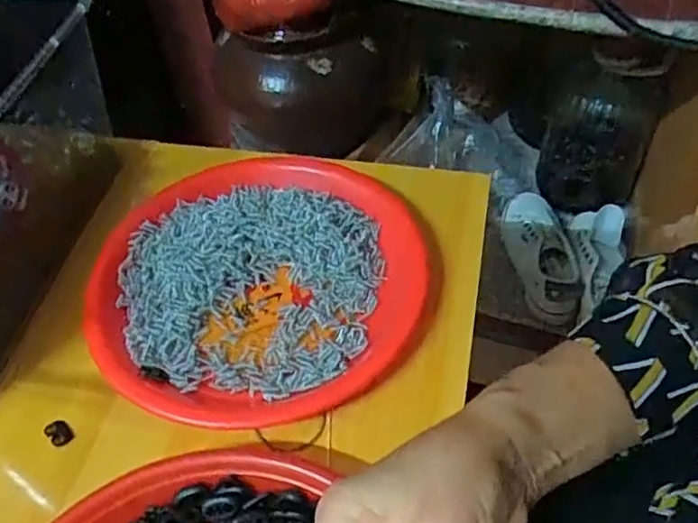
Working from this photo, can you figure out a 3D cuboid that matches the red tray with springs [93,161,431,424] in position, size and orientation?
[{"bbox_3d":[-0.061,0.011,0.441,0.218,0.026,0.212,-6,50,0],"label":"red tray with springs"}]

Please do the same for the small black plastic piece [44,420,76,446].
[{"bbox_3d":[-0.178,0.105,0.390,0.015,0.008,0.013,35,61,29],"label":"small black plastic piece"}]

